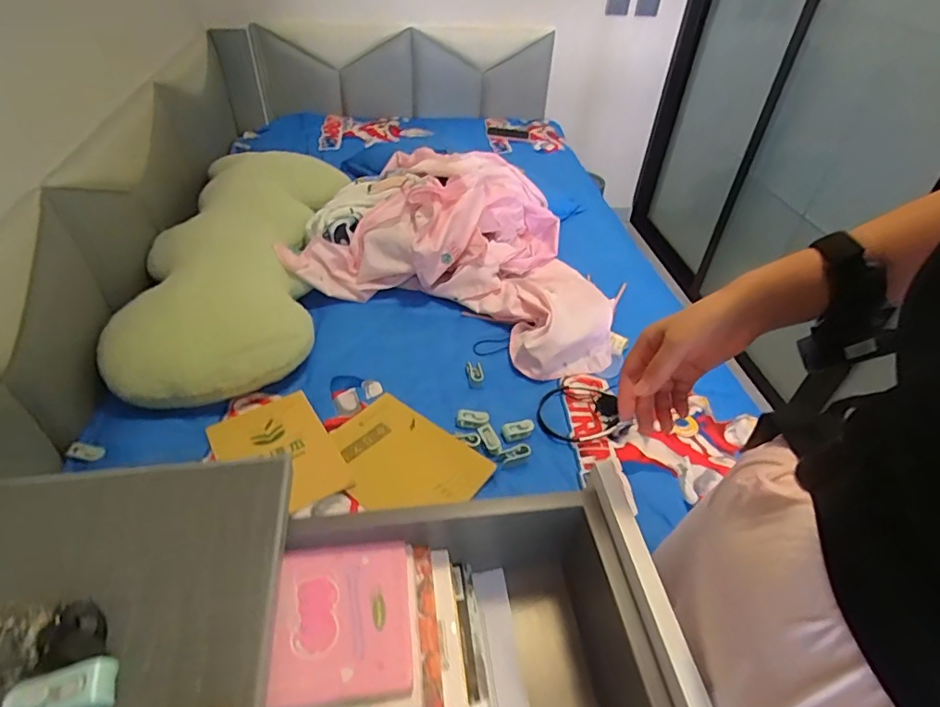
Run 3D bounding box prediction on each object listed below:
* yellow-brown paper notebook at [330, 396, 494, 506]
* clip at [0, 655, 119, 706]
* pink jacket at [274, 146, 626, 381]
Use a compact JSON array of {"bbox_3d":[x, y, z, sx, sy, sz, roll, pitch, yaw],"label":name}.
[{"bbox_3d":[-0.114,0.173,0.852,0.251,0.008,0.184,31,49,26],"label":"yellow-brown paper notebook"},{"bbox_3d":[-0.255,0.214,0.327,0.058,0.020,0.027,-11,45,-15],"label":"clip"},{"bbox_3d":[0.012,-0.266,1.223,0.727,0.182,0.576,18,44,15],"label":"pink jacket"}]

